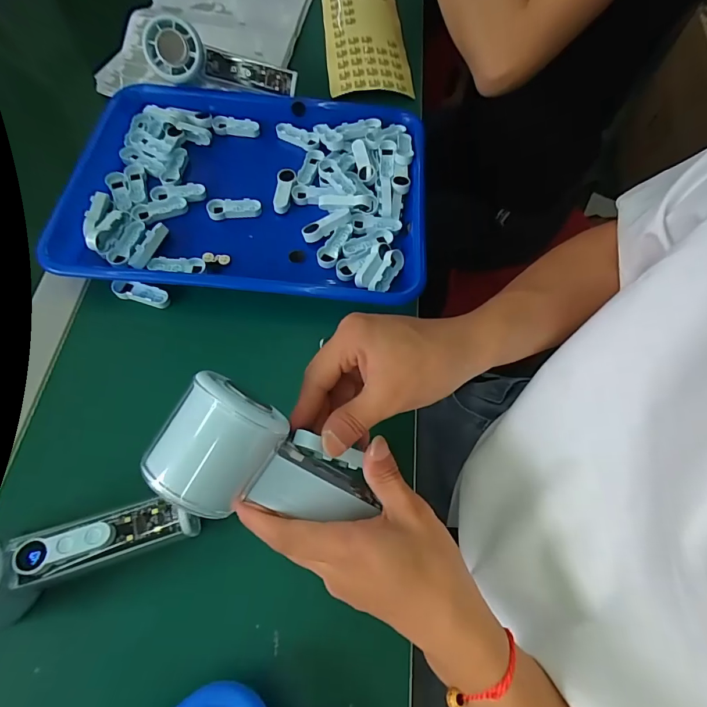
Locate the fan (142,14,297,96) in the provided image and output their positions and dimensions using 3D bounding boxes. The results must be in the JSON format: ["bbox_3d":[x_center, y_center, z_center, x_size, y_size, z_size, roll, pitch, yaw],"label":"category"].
[{"bbox_3d":[-0.140,-0.304,0.442,0.150,0.052,0.028,9,29,-24],"label":"fan"}]

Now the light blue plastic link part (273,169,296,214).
[{"bbox_3d":[-0.069,-0.163,0.416,0.019,0.015,0.048,4,65,0],"label":"light blue plastic link part"}]

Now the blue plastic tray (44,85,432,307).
[{"bbox_3d":[-0.099,-0.162,0.404,0.338,0.038,0.252,5,65,0],"label":"blue plastic tray"}]

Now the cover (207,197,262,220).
[{"bbox_3d":[-0.117,-0.143,0.405,0.050,0.011,0.020,-8,65,-6],"label":"cover"}]

